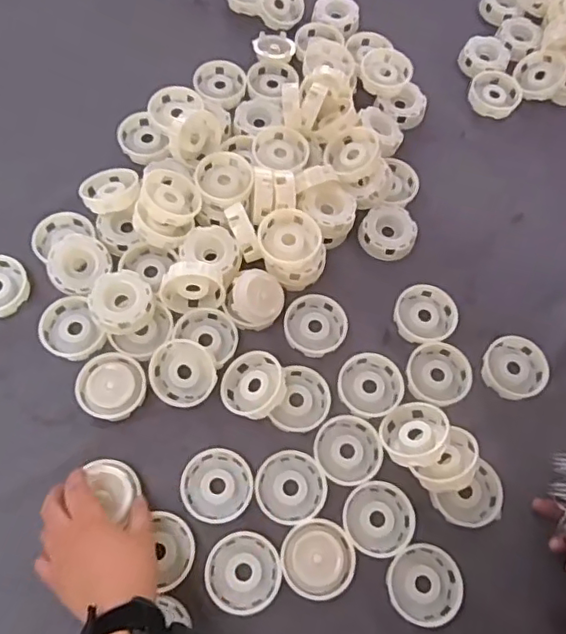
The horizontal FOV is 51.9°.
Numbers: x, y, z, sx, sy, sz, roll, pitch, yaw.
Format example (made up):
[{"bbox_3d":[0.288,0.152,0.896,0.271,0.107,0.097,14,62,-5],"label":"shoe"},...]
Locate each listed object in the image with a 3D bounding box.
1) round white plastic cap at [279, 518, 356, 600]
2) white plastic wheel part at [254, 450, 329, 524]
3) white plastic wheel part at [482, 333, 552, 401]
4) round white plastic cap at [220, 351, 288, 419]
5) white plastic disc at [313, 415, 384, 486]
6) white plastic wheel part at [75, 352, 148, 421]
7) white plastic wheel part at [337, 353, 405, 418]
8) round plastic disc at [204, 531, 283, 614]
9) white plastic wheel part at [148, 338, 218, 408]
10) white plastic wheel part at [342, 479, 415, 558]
[{"bbox_3d":[0.032,0.221,0.533,0.066,0.022,0.064,0,68,-1],"label":"round white plastic cap"},{"bbox_3d":[0.007,0.164,0.560,0.066,0.014,0.064,33,71,12],"label":"white plastic wheel part"},{"bbox_3d":[0.250,0.055,0.626,0.066,0.018,0.065,0,68,-1],"label":"white plastic wheel part"},{"bbox_3d":[-0.028,0.070,0.591,0.066,0.022,0.066,-10,59,17],"label":"round white plastic cap"},{"bbox_3d":[0.064,0.132,0.577,0.066,0.015,0.065,0,68,-1],"label":"white plastic disc"},{"bbox_3d":[-0.174,0.069,0.588,0.067,0.018,0.065,0,68,-1],"label":"white plastic wheel part"},{"bbox_3d":[0.091,0.070,0.604,0.068,0.014,0.065,0,68,-1],"label":"white plastic wheel part"},{"bbox_3d":[-0.036,0.234,0.533,0.069,0.014,0.065,0,68,-1],"label":"round plastic disc"},{"bbox_3d":[-0.102,0.057,0.591,0.066,0.018,0.066,0,95,2],"label":"white plastic wheel part"},{"bbox_3d":[0.091,0.192,0.553,0.065,0.013,0.066,35,71,13],"label":"white plastic wheel part"}]

